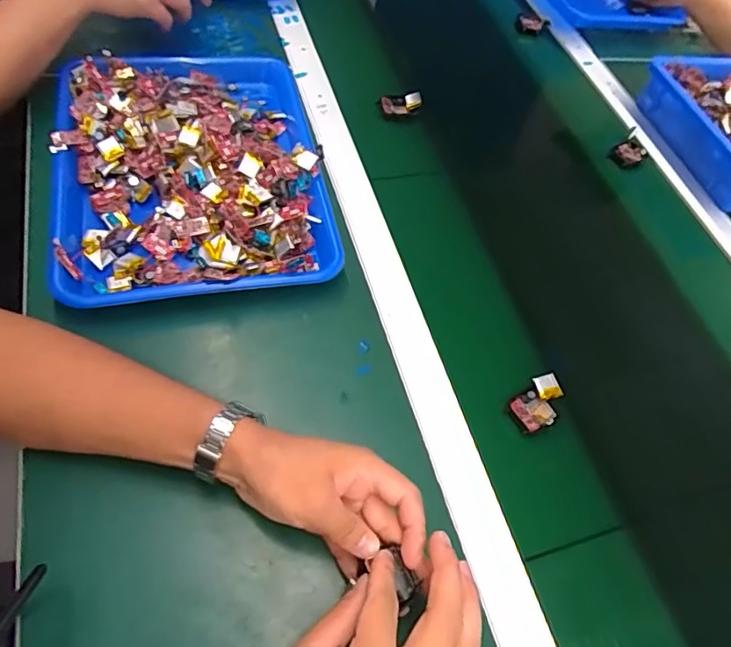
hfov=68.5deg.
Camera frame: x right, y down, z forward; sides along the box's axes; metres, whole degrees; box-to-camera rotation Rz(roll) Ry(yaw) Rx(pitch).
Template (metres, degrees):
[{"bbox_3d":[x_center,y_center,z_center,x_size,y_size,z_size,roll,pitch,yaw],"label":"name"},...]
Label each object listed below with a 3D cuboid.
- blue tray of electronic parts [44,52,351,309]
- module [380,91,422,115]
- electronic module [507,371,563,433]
[{"bbox_3d":[-0.173,-0.159,0.545,0.258,0.060,0.326,-6,60,-15],"label":"blue tray of electronic parts"},{"bbox_3d":[0.045,-0.277,0.676,0.057,0.019,0.026,-10,60,-16],"label":"module"},{"bbox_3d":[0.155,0.071,0.476,0.057,0.011,0.035,-37,71,-28],"label":"electronic module"}]

